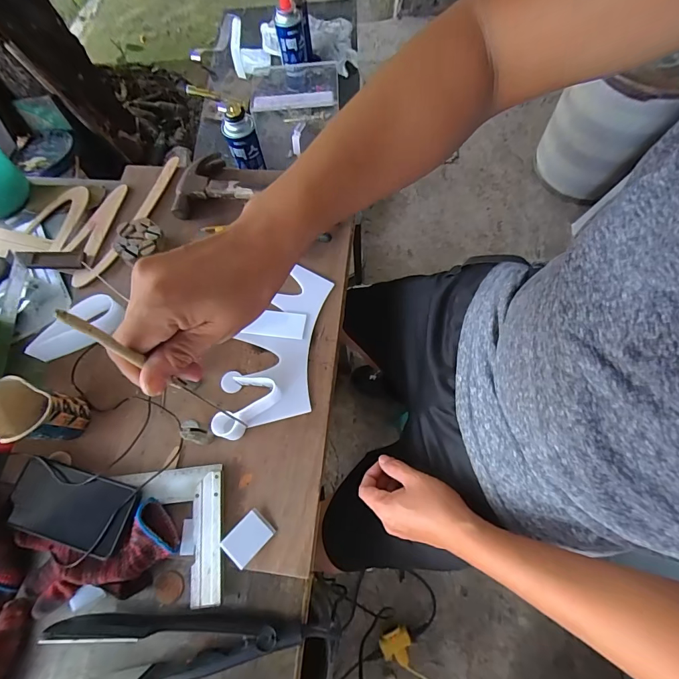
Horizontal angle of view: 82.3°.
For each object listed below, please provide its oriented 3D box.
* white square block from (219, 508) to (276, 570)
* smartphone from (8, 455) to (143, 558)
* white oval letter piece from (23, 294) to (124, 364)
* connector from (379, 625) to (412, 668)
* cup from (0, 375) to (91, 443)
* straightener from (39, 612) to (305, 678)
[{"bbox_3d":[-0.109,0.234,0.459,0.039,0.009,0.055,41,76,16],"label":"white square block"},{"bbox_3d":[-0.333,0.202,0.475,0.167,0.014,0.080,11,69,12],"label":"smartphone"},{"bbox_3d":[-0.380,-0.018,0.563,0.132,0.034,0.049,-32,71,-9],"label":"white oval letter piece"},{"bbox_3d":[0.150,0.801,1.007,0.082,0.038,0.088,-20,69,-5],"label":"connector"},{"bbox_3d":[-0.375,0.094,0.488,0.081,0.086,0.071,20,71,10],"label":"cup"},{"bbox_3d":[-0.172,0.338,0.418,0.272,0.055,0.076,-4,69,2],"label":"straightener"}]

